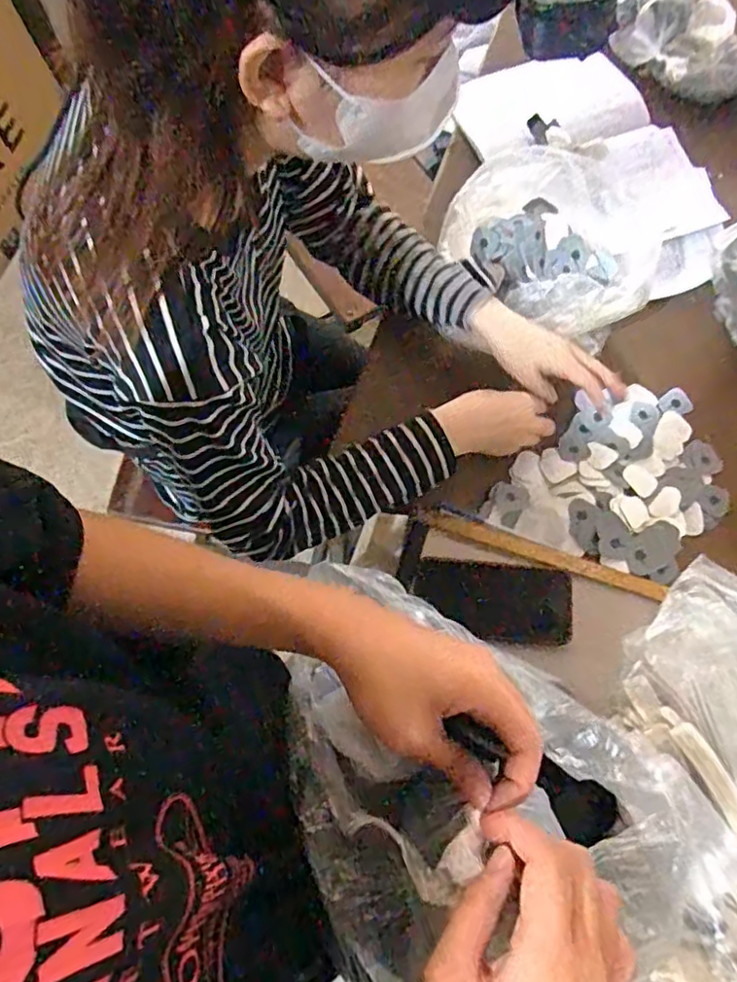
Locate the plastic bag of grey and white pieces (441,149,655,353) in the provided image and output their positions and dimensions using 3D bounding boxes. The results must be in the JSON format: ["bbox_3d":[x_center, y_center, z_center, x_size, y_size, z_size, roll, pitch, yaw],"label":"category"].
[{"bbox_3d":[0.217,-0.291,0.756,0.247,0.086,0.242,17,71,5],"label":"plastic bag of grey and white pieces"}]

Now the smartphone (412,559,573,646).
[{"bbox_3d":[0.130,0.116,0.657,0.157,0.014,0.079,5,71,1],"label":"smartphone"}]

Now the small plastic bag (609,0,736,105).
[{"bbox_3d":[0.437,-0.674,0.902,0.172,0.069,0.237,-2,71,-2],"label":"small plastic bag"}]

